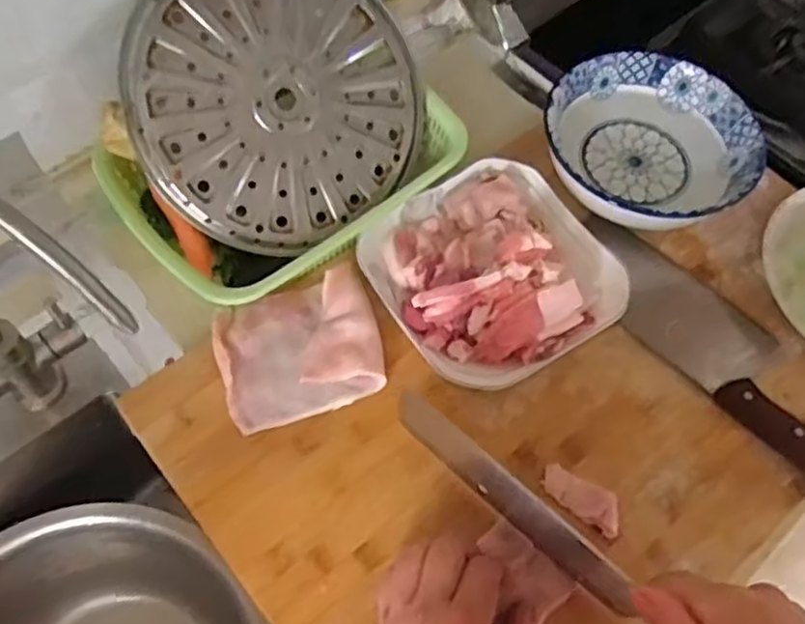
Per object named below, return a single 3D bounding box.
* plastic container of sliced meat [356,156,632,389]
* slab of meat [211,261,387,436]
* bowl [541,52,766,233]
[{"bbox_3d":[0.073,-0.040,0.580,0.176,0.065,0.178,-28,66,-18],"label":"plastic container of sliced meat"},{"bbox_3d":[-0.080,0.028,0.567,0.124,0.023,0.103,-16,63,-12],"label":"slab of meat"},{"bbox_3d":[0.218,-0.145,0.656,0.179,0.064,0.180,1,61,-3],"label":"bowl"}]

